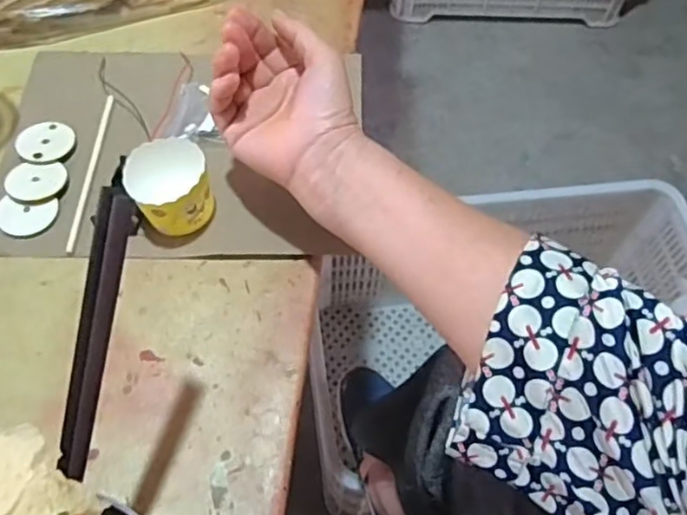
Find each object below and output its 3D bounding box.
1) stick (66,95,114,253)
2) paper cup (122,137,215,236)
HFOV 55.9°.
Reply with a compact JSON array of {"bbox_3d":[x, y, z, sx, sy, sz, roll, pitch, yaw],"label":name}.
[{"bbox_3d":[-0.197,-0.069,0.507,0.008,0.005,0.147,3,60,-1],"label":"stick"},{"bbox_3d":[-0.125,-0.051,0.469,0.055,0.050,0.056,1,60,-2],"label":"paper cup"}]

